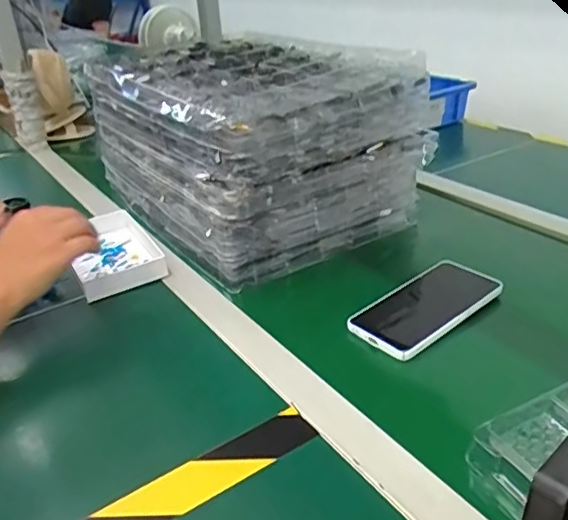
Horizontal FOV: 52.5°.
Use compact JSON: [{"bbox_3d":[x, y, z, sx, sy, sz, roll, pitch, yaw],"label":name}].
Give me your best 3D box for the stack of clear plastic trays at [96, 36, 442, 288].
[{"bbox_3d":[-0.052,-0.179,0.836,0.350,0.198,0.441,-18,30,-24],"label":"stack of clear plastic trays"}]

